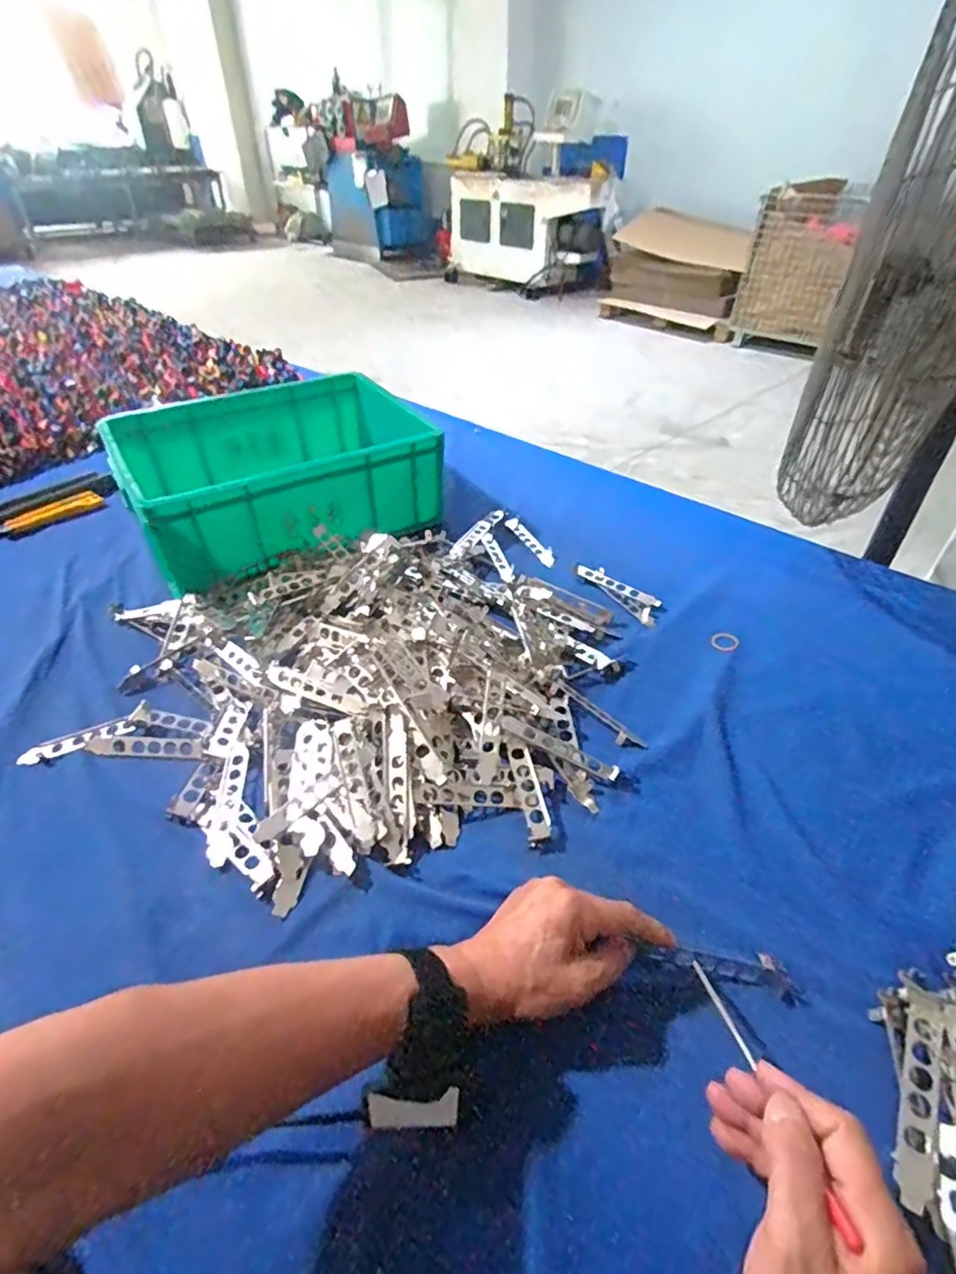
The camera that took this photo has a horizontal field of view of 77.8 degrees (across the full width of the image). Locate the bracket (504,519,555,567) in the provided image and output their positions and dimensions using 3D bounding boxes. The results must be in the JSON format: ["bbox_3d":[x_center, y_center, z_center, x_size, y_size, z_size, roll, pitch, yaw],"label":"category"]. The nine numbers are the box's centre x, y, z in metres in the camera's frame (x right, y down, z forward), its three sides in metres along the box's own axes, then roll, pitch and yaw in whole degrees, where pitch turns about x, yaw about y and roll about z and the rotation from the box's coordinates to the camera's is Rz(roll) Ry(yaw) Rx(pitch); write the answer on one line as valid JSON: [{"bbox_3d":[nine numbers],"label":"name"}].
[{"bbox_3d":[0.078,-0.143,0.874,0.026,0.007,0.123,-19,45,-22],"label":"bracket"}]

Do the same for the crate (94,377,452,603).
[{"bbox_3d":[-0.294,-0.252,0.889,0.414,0.124,0.309,-22,46,-24],"label":"crate"}]

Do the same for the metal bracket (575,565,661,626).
[{"bbox_3d":[0.187,-0.061,0.773,0.045,0.014,0.129,-26,48,-28],"label":"metal bracket"}]

